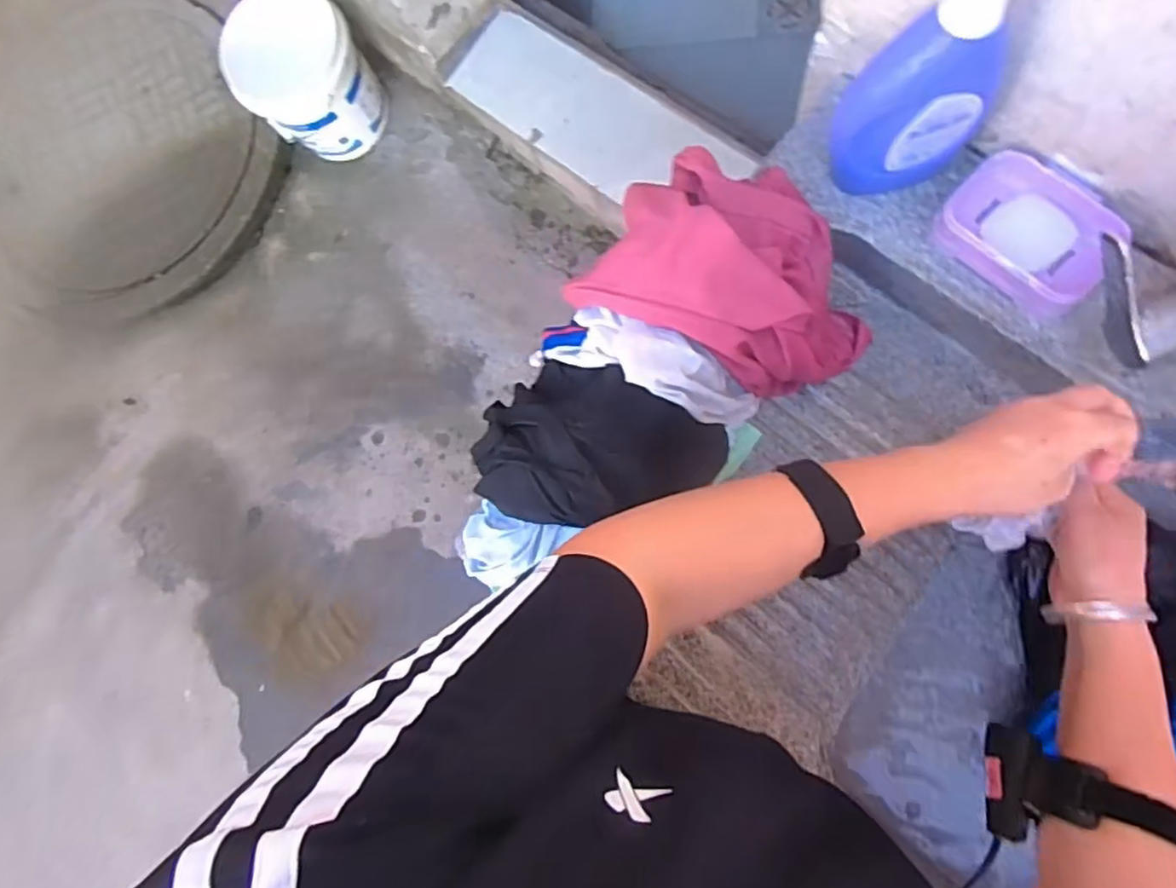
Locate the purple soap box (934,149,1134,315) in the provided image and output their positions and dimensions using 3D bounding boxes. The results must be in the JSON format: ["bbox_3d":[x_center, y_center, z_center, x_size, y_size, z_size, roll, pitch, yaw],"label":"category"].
[{"bbox_3d":[0.350,-0.169,0.535,0.090,0.035,0.126,-45,77,2],"label":"purple soap box"}]

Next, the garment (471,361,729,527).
[{"bbox_3d":[0.009,0.007,0.550,0.196,0.104,0.124,9,84,12],"label":"garment"}]

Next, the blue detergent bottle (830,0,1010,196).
[{"bbox_3d":[0.237,-0.246,0.480,0.106,0.193,0.056,-27,78,6],"label":"blue detergent bottle"}]

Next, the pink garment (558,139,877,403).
[{"bbox_3d":[0.128,-0.139,0.566,0.234,0.162,0.155,23,87,13],"label":"pink garment"}]

